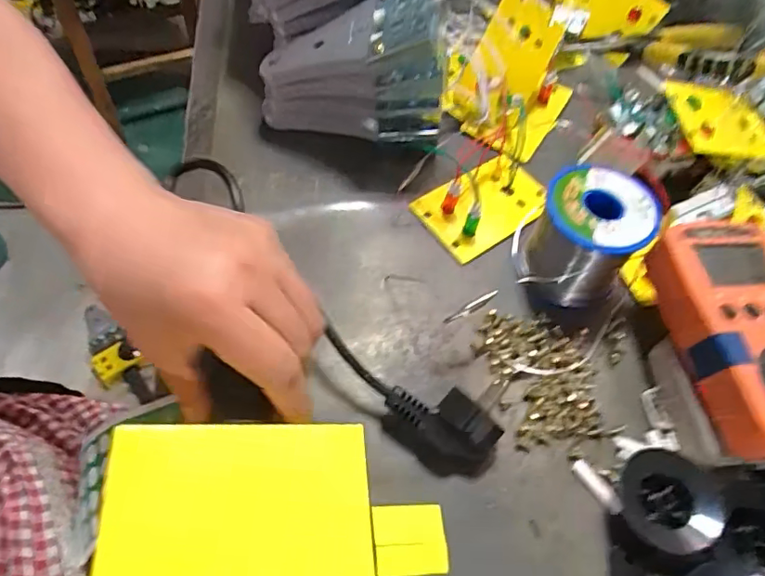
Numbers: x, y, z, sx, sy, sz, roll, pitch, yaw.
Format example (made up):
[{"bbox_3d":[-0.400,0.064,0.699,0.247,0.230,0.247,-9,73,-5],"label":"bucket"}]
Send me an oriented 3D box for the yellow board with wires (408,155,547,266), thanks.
[{"bbox_3d":[0.075,-0.063,0.374,0.094,0.026,0.057,-31,66,-21],"label":"yellow board with wires"}]

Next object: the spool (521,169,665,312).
[{"bbox_3d":[0.126,-0.034,0.334,0.061,0.061,0.062,21,59,8],"label":"spool"}]

